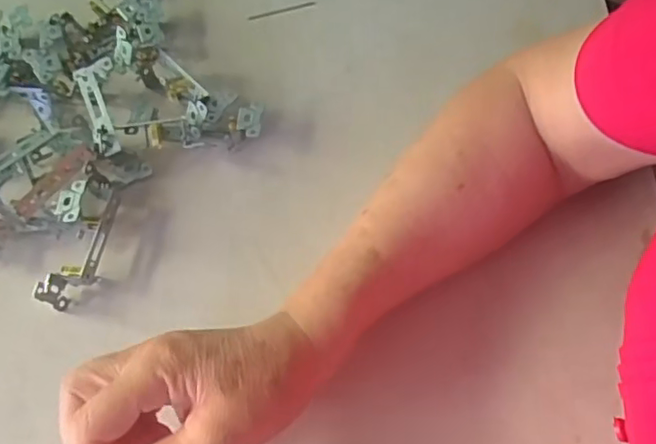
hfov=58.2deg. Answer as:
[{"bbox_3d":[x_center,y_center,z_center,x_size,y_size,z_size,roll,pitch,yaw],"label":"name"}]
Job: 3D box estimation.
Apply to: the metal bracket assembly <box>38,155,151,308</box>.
[{"bbox_3d":[-0.166,0.002,0.422,0.040,0.027,0.123,6,64,6],"label":"metal bracket assembly"}]

